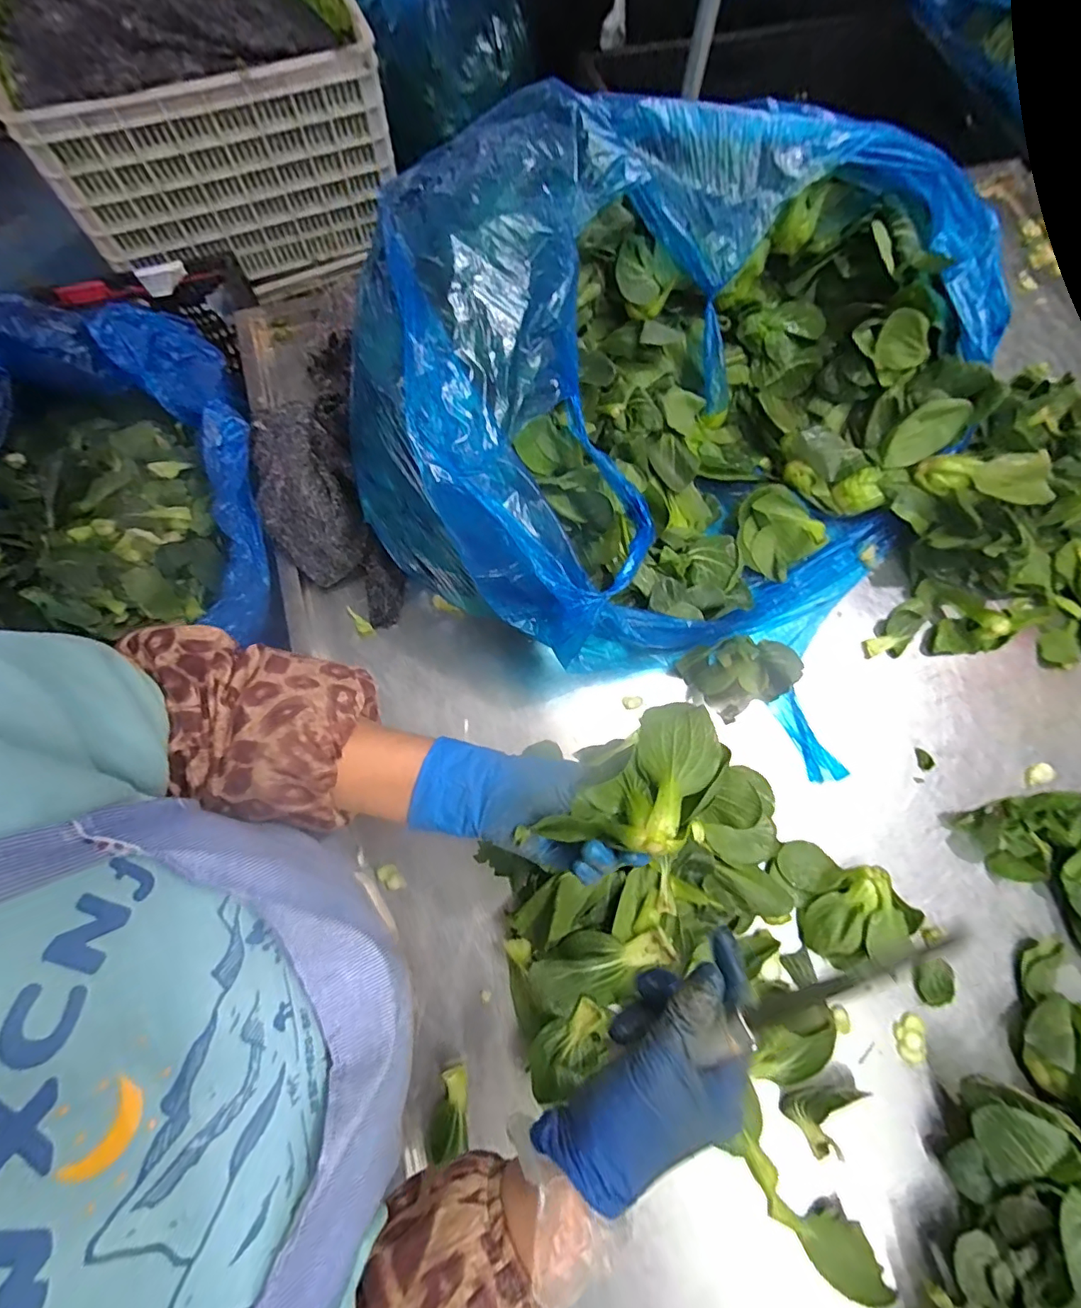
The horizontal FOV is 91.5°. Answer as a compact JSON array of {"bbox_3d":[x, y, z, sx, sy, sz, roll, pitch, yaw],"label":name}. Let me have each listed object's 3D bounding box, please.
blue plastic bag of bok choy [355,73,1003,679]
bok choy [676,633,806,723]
[{"bbox_3d":[0.148,-0.234,0.488,0.588,0.252,0.434,-40,79,-12],"label":"blue plastic bag of bok choy"},{"bbox_3d":[0.193,0.021,0.515,0.100,0.059,0.077,-16,75,-6],"label":"bok choy"}]

